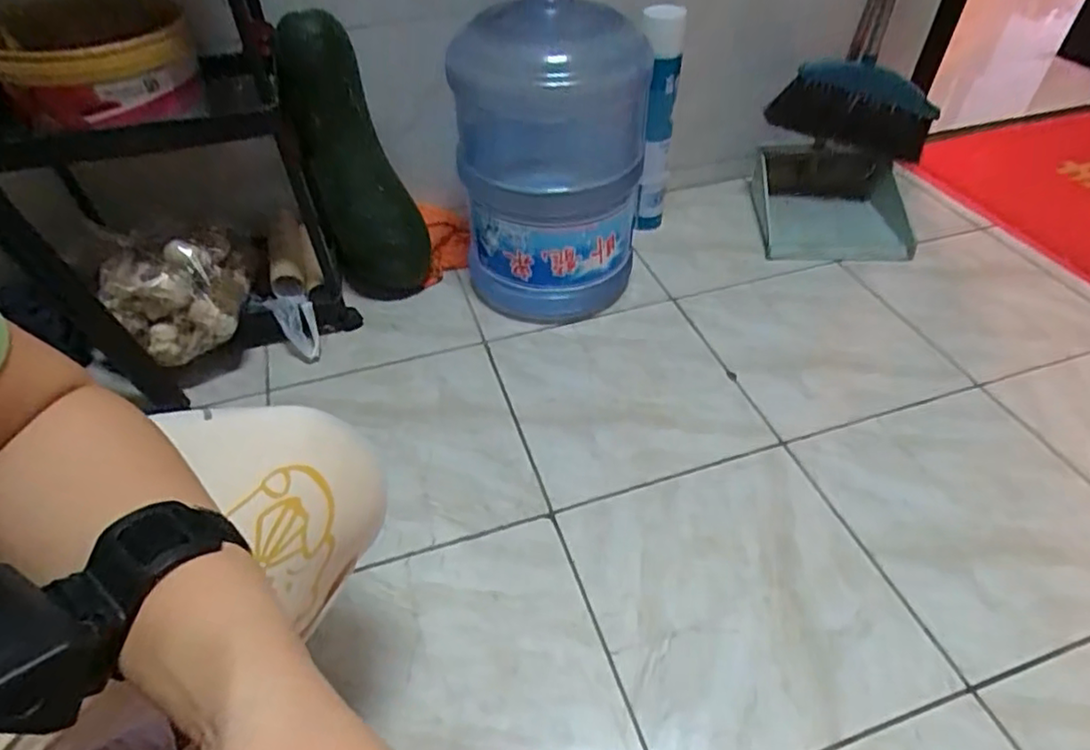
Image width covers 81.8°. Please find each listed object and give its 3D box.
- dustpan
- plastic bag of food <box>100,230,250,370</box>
[{"bbox_3d":[0.514,-0.308,1.110,0.256,0.108,0.229,5,46,7],"label":"dustpan"},{"bbox_3d":[-0.471,-0.103,0.818,0.161,0.103,0.119,-20,48,-18],"label":"plastic bag of food"}]

